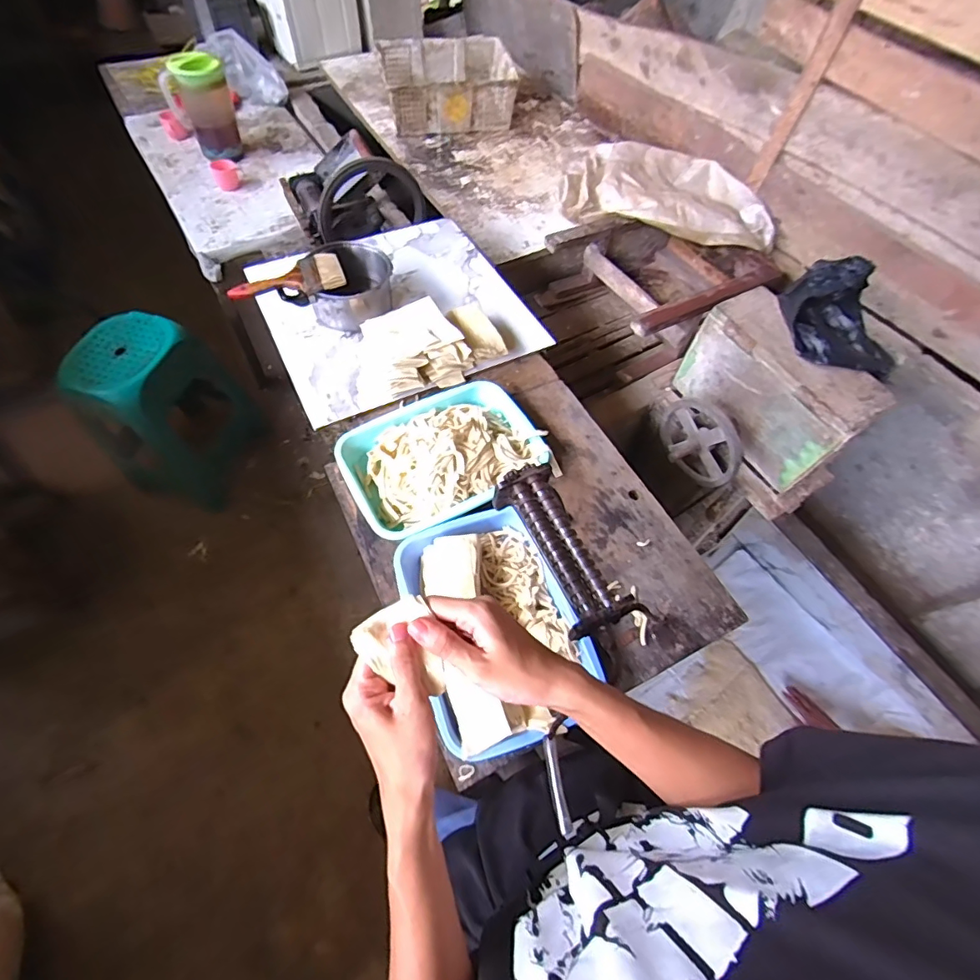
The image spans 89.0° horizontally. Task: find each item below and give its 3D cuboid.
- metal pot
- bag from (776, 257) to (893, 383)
[{"bbox_3d":[-0.288,-0.390,0.985,0.166,0.119,0.162,1,61,-3],"label":"metal pot"},{"bbox_3d":[0.645,-0.321,0.921,0.174,0.086,0.231,-9,62,-8],"label":"bag"}]

